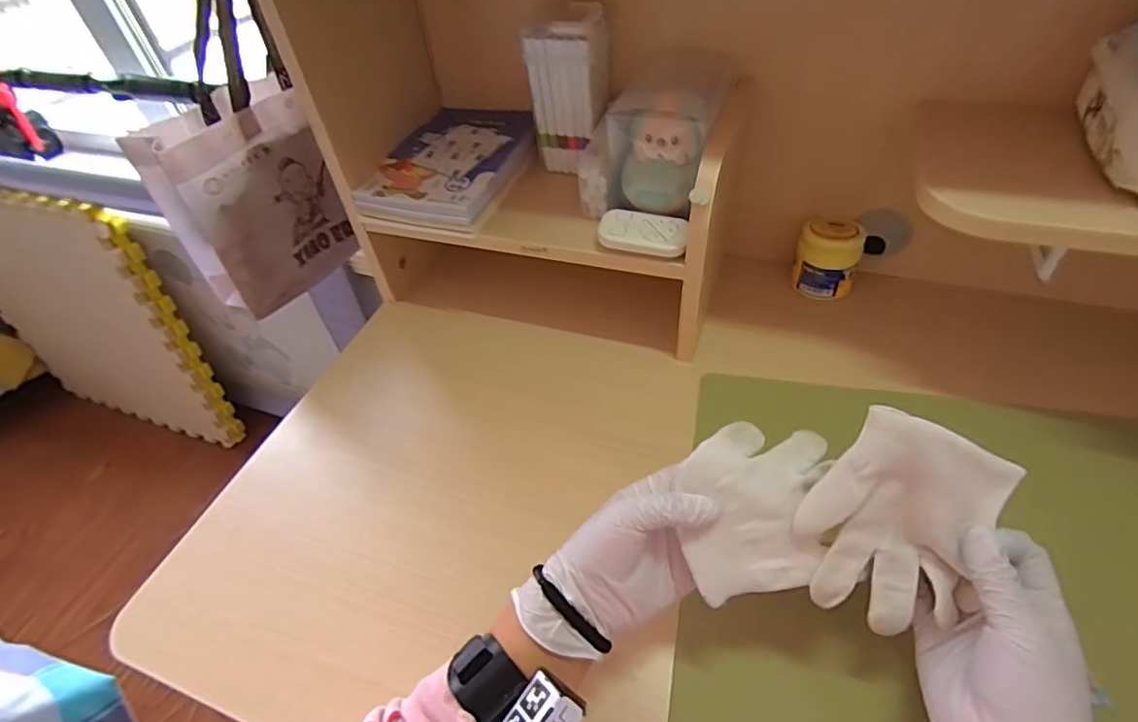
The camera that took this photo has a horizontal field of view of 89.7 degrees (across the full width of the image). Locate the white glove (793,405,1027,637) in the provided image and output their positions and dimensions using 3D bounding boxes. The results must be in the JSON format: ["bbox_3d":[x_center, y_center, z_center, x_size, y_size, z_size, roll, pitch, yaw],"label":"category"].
[{"bbox_3d":[0.187,0.093,0.333,0.090,0.120,0.018,23,14,13],"label":"white glove"}]

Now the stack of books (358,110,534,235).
[{"bbox_3d":[-0.118,-0.209,0.604,0.141,0.042,0.196,14,50,20],"label":"stack of books"}]

